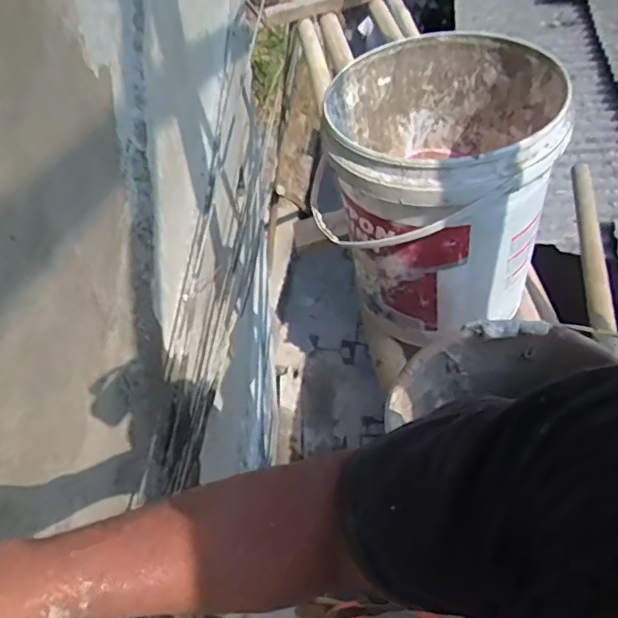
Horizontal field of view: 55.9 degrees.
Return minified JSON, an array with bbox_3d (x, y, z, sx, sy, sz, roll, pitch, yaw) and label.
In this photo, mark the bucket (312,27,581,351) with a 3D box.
[{"bbox_3d":[0.176,-0.172,0.852,0.305,0.322,0.308,5,50,5],"label":"bucket"}]

